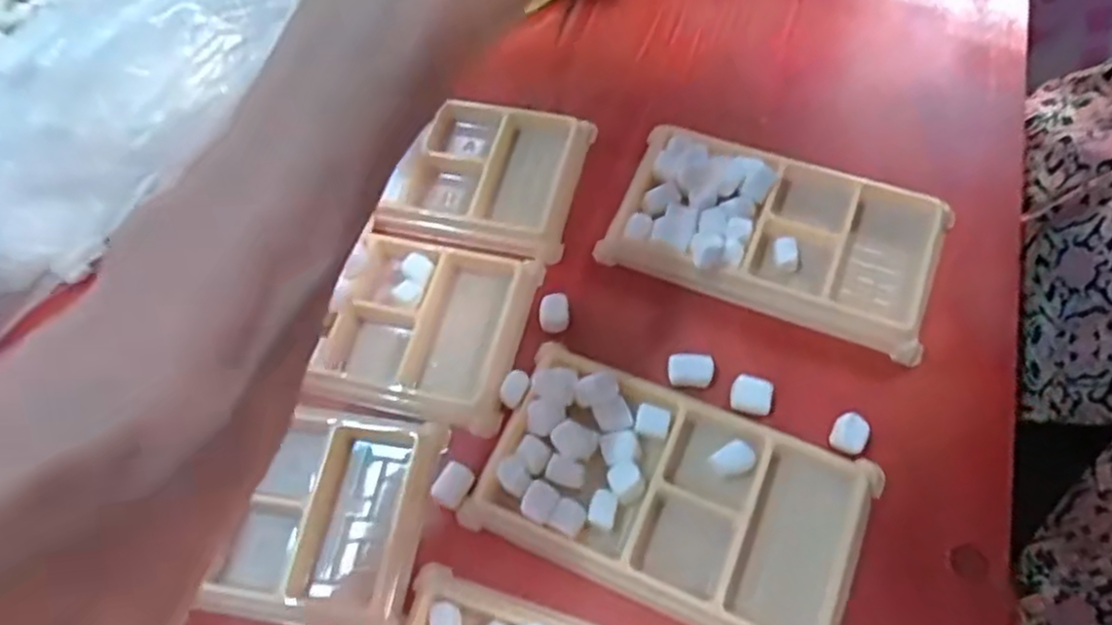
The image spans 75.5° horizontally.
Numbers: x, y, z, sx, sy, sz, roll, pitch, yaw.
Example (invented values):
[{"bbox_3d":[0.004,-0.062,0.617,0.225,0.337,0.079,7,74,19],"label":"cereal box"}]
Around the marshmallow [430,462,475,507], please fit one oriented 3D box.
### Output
[{"bbox_3d":[-0.039,0.065,0.270,0.011,0.009,0.015,27,67,16],"label":"marshmallow"}]

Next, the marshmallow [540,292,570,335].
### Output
[{"bbox_3d":[-0.001,0.000,0.300,0.012,0.009,0.014,-2,62,2],"label":"marshmallow"}]

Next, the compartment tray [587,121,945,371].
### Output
[{"bbox_3d":[0.094,-0.037,0.310,0.133,0.020,0.077,20,65,13],"label":"compartment tray"}]

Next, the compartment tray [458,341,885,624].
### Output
[{"bbox_3d":[0.041,0.065,0.263,0.135,0.011,0.078,21,65,13],"label":"compartment tray"}]

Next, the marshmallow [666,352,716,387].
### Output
[{"bbox_3d":[0.054,0.023,0.286,0.018,0.008,0.013,8,63,7],"label":"marshmallow"}]

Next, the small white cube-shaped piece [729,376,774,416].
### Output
[{"bbox_3d":[0.076,0.032,0.280,0.015,0.008,0.013,16,64,11],"label":"small white cube-shaped piece"}]

